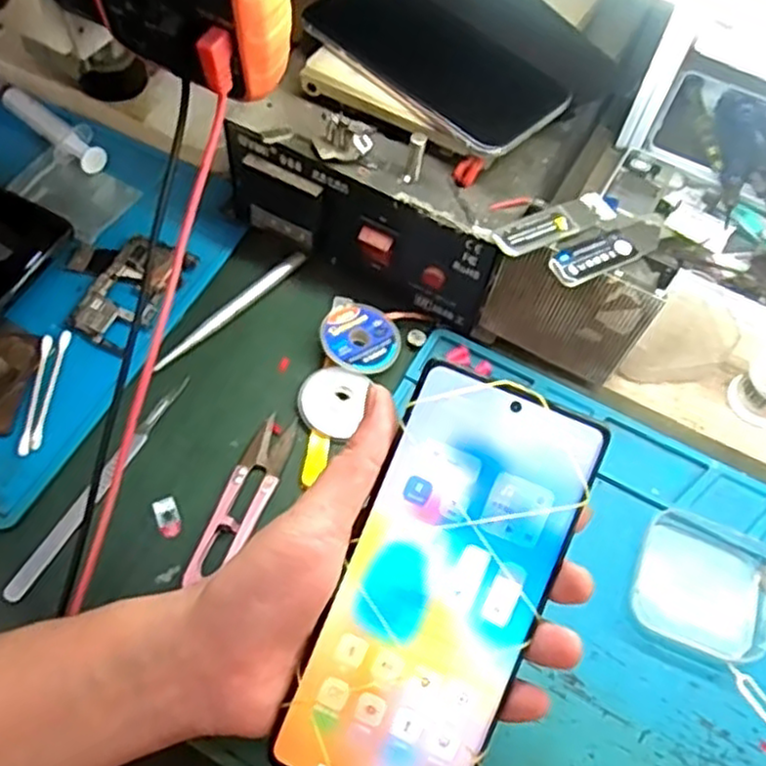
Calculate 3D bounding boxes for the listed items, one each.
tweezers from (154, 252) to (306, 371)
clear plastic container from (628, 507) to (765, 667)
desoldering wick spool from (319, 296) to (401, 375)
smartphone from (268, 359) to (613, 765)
[{"bbox_3d":[-0.089,-0.044,0.418,0.009,0.006,0.111,41,65,18],"label":"tweezers"},{"bbox_3d":[0.158,0.099,0.348,0.064,0.014,0.062,21,61,8],"label":"clear plastic container"},{"bbox_3d":[-0.013,-0.026,0.408,0.045,0.014,0.045,2,60,-3],"label":"desoldering wick spool"},{"bbox_3d":[0.022,0.079,0.264,0.071,0.004,0.161,22,87,3],"label":"smartphone"}]

